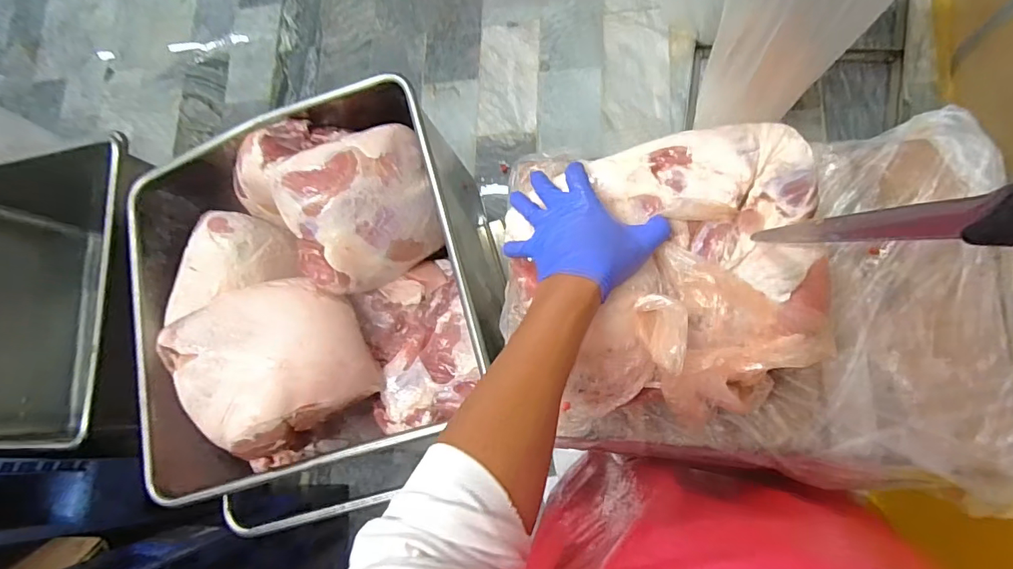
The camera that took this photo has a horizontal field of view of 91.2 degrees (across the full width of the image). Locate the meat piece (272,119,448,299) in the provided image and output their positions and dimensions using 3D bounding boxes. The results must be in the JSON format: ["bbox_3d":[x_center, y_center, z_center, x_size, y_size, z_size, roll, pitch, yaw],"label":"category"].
[{"bbox_3d":[-0.267,-0.134,0.907,0.285,0.195,0.219,-26,75,8],"label":"meat piece"}]

